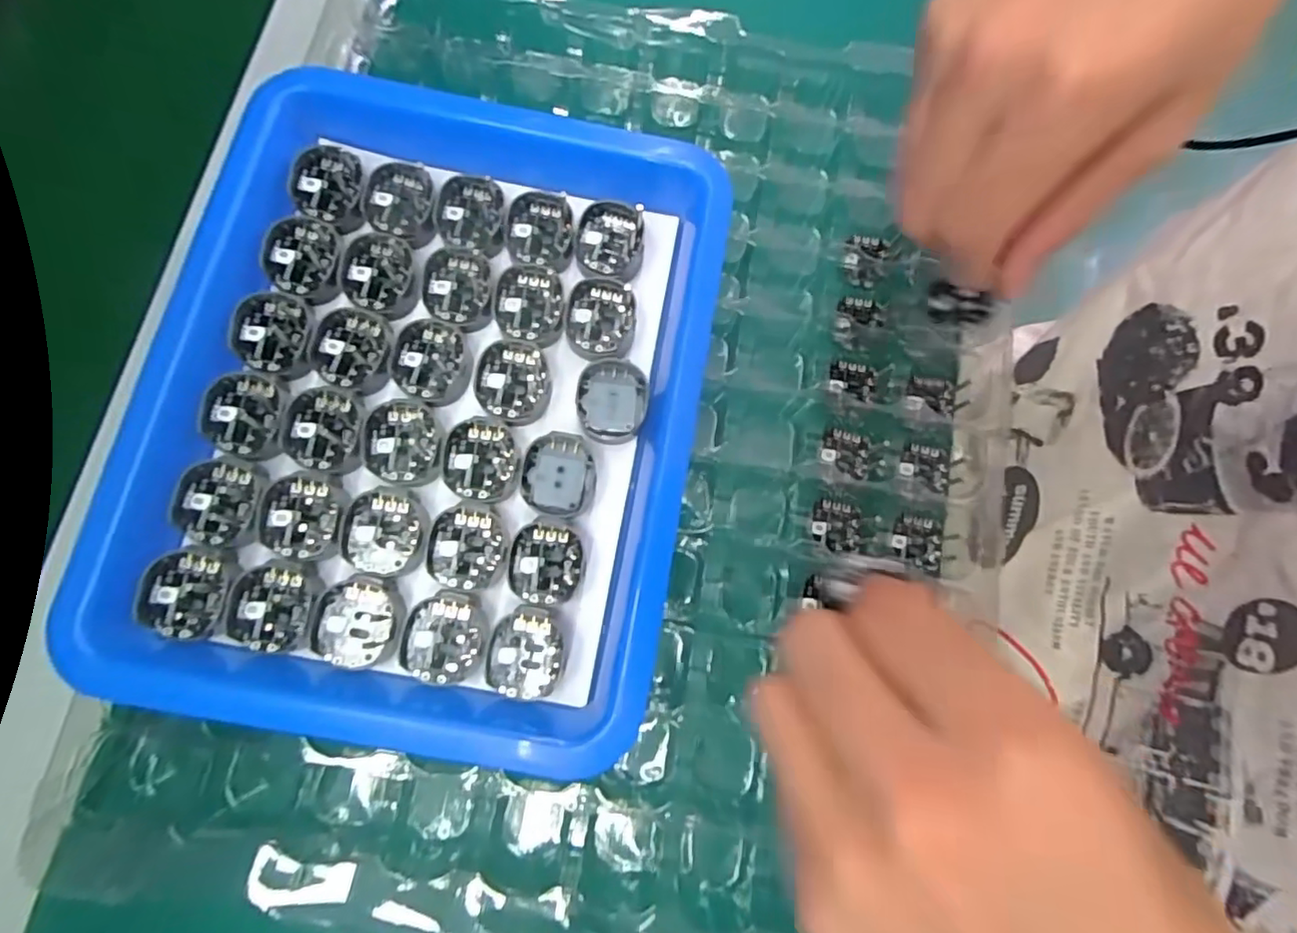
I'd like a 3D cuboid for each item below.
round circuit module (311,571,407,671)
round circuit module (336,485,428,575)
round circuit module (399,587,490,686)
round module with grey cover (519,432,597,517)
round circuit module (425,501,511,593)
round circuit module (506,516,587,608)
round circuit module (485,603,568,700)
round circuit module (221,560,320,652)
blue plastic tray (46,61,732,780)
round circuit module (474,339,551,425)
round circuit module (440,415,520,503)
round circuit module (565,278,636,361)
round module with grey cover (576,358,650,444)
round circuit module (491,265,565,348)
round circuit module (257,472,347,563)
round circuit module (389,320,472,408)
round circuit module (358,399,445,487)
[{"bbox_3d":[-0.091,0.048,0.192,0.026,0.004,0.027,1,78,-1],"label":"round circuit module"},{"bbox_3d":[-0.086,0.021,0.199,0.026,0.004,0.028,-1,78,-2],"label":"round circuit module"},{"bbox_3d":[-0.064,0.053,0.193,0.025,0.004,0.027,0,78,-2],"label":"round circuit module"},{"bbox_3d":[-0.031,0.003,0.211,0.024,0.005,0.028,0,78,-2],"label":"round module with grey cover"},{"bbox_3d":[-0.059,0.026,0.200,0.026,0.004,0.028,0,78,-2],"label":"round circuit module"},{"bbox_3d":[-0.034,0.032,0.206,0.024,0.009,0.028,2,78,-1],"label":"round circuit module"},{"bbox_3d":[-0.038,0.059,0.199,0.024,0.010,0.028,6,78,0],"label":"round circuit module"},{"bbox_3d":[-0.117,0.043,0.192,0.024,0.005,0.027,13,78,1],"label":"round circuit module"},{"bbox_3d":[-0.074,-0.021,0.221,0.181,0.054,0.216,11,78,1],"label":"blue plastic tray"},{"bbox_3d":[-0.047,-0.030,0.214,0.025,0.005,0.029,-2,78,-2],"label":"round circuit module"},{"bbox_3d":[-0.057,-0.002,0.207,0.025,0.004,0.029,-2,78,-2],"label":"round circuit module"},{"bbox_3d":[-0.017,-0.053,0.220,0.024,0.004,0.030,-1,78,-2],"label":"round circuit module"},{"bbox_3d":[-0.013,-0.023,0.220,0.024,0.008,0.029,12,78,1],"label":"round module with grey cover"},{"bbox_3d":[-0.043,-0.058,0.220,0.025,0.004,0.030,-4,78,-2],"label":"round circuit module"},{"bbox_3d":[-0.112,0.016,0.197,0.025,0.004,0.028,1,78,-1],"label":"round circuit module"},{"bbox_3d":[-0.075,-0.036,0.212,0.027,0.004,0.030,-4,78,-3],"label":"round circuit module"},{"bbox_3d":[-0.083,-0.008,0.205,0.027,0.004,0.028,1,78,-2],"label":"round circuit module"}]

